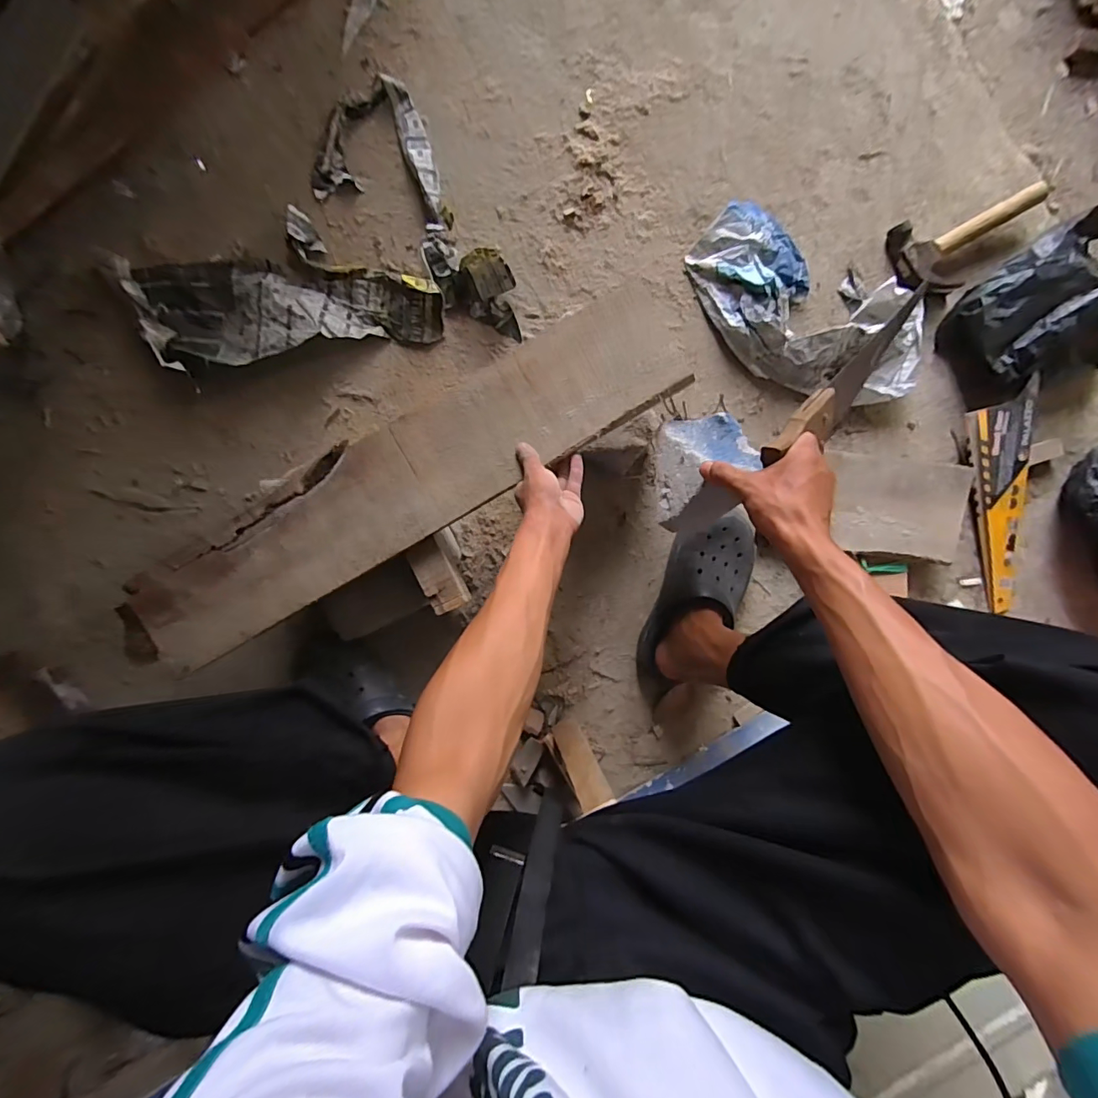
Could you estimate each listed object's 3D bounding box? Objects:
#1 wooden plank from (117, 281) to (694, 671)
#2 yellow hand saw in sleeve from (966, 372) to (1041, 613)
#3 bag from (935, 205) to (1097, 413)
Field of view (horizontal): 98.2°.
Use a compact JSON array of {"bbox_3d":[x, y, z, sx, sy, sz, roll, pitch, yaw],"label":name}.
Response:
[{"bbox_3d":[-0.195,-0.072,0.594,0.765,0.024,0.140,-30,92,4],"label":"wooden plank"},{"bbox_3d":[0.691,-0.073,0.722,0.093,0.016,0.333,-6,98,0],"label":"yellow hand saw in sleeve"},{"bbox_3d":[0.693,-0.334,0.694,0.198,0.127,0.200,-20,92,0],"label":"bag"}]

